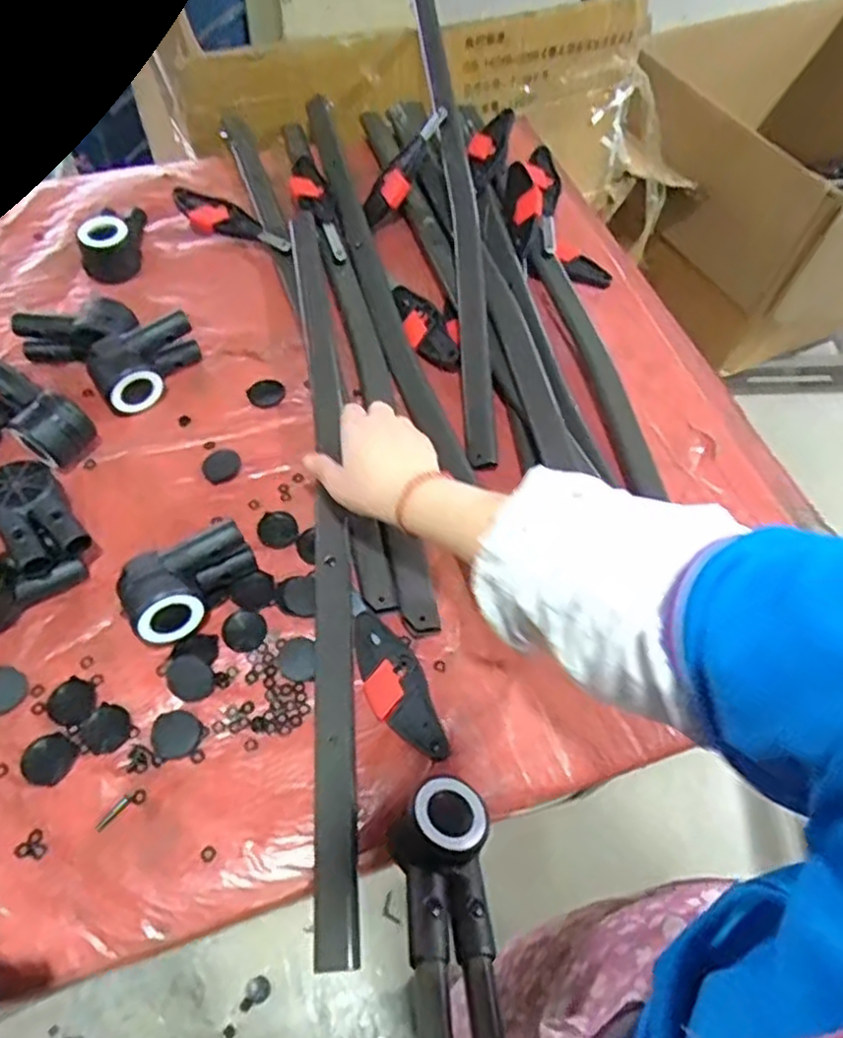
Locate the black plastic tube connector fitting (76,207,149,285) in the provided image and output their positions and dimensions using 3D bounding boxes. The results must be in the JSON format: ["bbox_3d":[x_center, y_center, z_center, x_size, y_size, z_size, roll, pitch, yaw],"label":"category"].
[{"bbox_3d":[-0.337,-0.307,0.777,0.059,0.045,0.106,-3,58,-5],"label":"black plastic tube connector fitting"}]

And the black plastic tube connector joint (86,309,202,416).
[{"bbox_3d":[-0.257,-0.145,0.673,0.102,0.065,0.057,-24,62,-18],"label":"black plastic tube connector joint"}]

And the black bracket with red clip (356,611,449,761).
[{"bbox_3d":[-0.020,0.125,0.540,0.044,0.011,0.121,-15,60,-13],"label":"black bracket with red clip"}]

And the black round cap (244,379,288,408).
[{"bbox_3d":[-0.151,-0.123,0.694,0.036,0.009,0.032,-8,59,-8],"label":"black round cap"}]

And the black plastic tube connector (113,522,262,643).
[{"bbox_3d":[-0.176,0.053,0.551,0.100,0.061,0.056,-24,62,-17],"label":"black plastic tube connector"}]

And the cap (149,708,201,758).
[{"bbox_3d":[-0.181,0.157,0.524,0.034,0.004,0.036,2,58,-2],"label":"cap"}]

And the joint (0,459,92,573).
[{"bbox_3d":[-0.314,0.001,0.579,0.058,0.050,0.099,-31,64,-21],"label":"joint"}]

